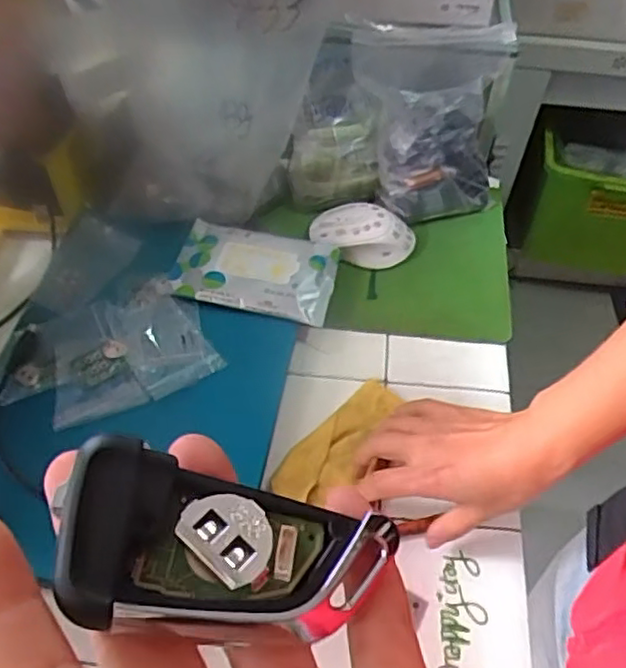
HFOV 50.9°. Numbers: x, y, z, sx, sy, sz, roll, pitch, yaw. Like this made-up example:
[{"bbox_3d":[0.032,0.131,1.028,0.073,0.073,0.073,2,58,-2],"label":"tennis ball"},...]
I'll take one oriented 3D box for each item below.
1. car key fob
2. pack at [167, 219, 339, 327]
[{"bbox_3d":[-0.017,0.044,0.137,0.067,0.008,0.034,13,53,-10],"label":"car key fob"},{"bbox_3d":[-0.053,-0.058,0.593,0.144,0.019,0.086,11,54,6],"label":"pack"}]

